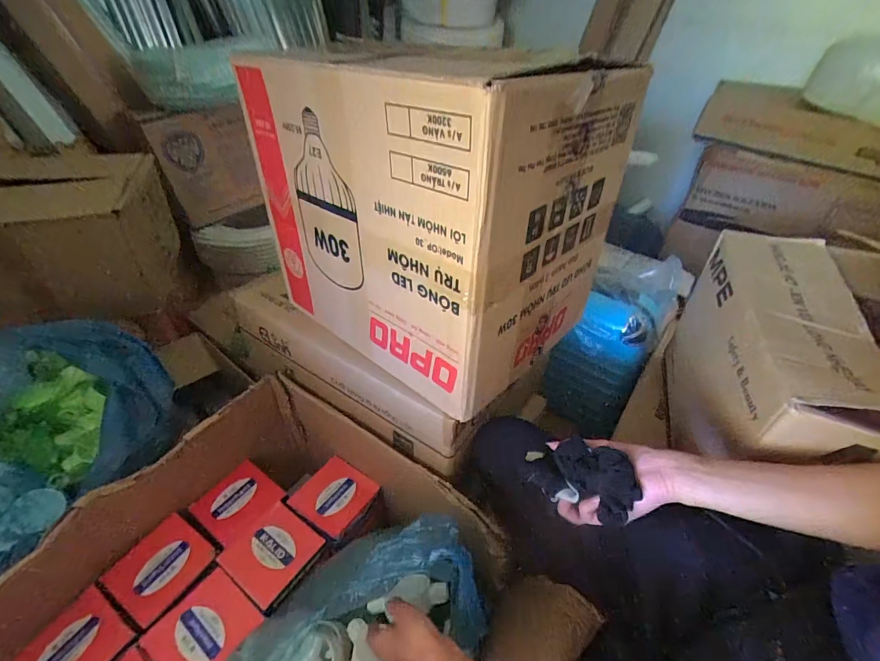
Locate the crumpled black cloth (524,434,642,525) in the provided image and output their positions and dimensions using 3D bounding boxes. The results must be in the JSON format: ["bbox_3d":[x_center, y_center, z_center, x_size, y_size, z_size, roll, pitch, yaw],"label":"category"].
[{"bbox_3d":[0.163,0.163,0.443,0.067,0.068,0.098,-26,47,-31],"label":"crumpled black cloth"}]

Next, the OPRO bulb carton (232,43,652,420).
[{"bbox_3d":[-0.007,-0.185,0.581,0.413,0.355,0.319,29,46,29],"label":"OPRO bulb carton"}]

